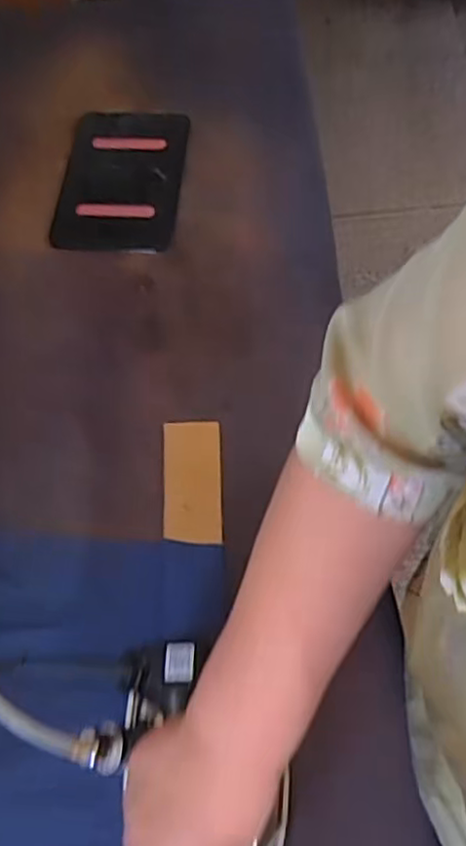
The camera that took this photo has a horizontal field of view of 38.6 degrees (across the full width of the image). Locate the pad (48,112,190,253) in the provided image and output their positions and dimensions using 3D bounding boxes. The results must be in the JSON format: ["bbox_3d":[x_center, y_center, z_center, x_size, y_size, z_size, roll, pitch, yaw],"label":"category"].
[{"bbox_3d":[-0.131,-0.293,0.795,0.135,0.019,0.210,7,68,-1],"label":"pad"}]

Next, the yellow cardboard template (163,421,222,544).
[{"bbox_3d":[-0.038,0.054,0.630,0.055,0.010,0.119,-7,63,10],"label":"yellow cardboard template"}]

